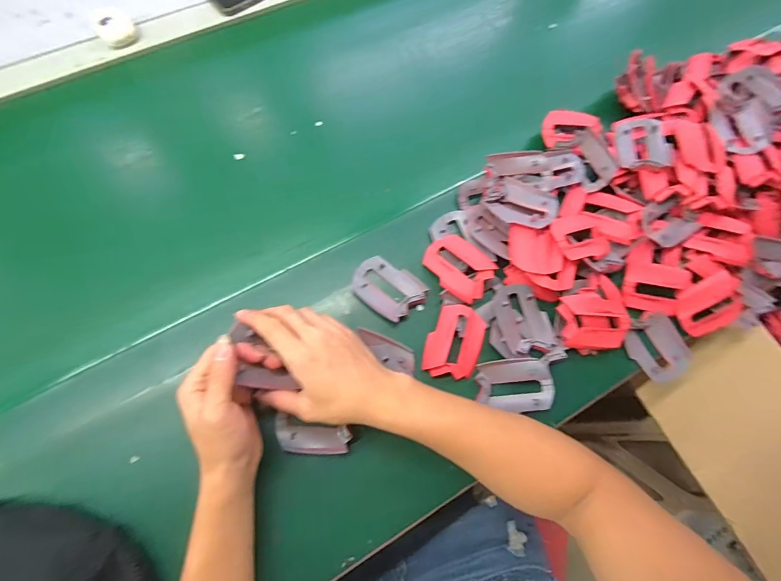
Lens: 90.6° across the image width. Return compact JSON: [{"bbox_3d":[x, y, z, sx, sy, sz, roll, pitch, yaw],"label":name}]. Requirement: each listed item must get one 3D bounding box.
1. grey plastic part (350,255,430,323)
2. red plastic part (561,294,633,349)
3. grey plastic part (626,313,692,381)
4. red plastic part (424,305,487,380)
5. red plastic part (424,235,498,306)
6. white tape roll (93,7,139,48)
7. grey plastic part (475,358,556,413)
[{"bbox_3d":[-0.003,-0.004,0.447,0.080,0.015,0.060,42,75,11],"label":"grey plastic part"},{"bbox_3d":[0.233,0.035,0.437,0.076,0.020,0.057,0,71,-2],"label":"red plastic part"},{"bbox_3d":[0.312,0.067,0.453,0.060,0.017,0.077,-31,75,-12],"label":"grey plastic part"},{"bbox_3d":[0.072,0.056,0.427,0.057,0.013,0.082,22,72,5],"label":"red plastic part"},{"bbox_3d":[0.079,-0.027,0.450,0.080,0.015,0.061,42,75,11],"label":"red plastic part"},{"bbox_3d":[-0.385,-0.368,0.541,0.047,0.027,0.055,-35,76,-13],"label":"white tape roll"},{"bbox_3d":[0.136,0.103,0.420,0.078,0.014,0.055,-3,71,-3],"label":"grey plastic part"}]

